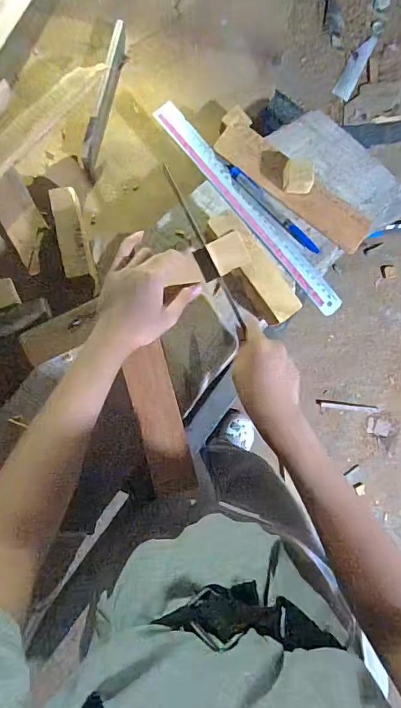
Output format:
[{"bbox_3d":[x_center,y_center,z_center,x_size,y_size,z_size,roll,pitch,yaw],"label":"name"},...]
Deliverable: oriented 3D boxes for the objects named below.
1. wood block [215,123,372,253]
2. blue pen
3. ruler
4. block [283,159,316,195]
[{"bbox_3d":[0.117,-0.207,0.512,0.213,0.015,0.048,36,86,-5],"label":"wood block"},{"bbox_3d":[0.090,-0.175,0.508,0.015,0.007,0.145,-45,94,-4],"label":"blue pen"},{"bbox_3d":[0.059,-0.177,0.512,0.034,0.009,0.320,-42,90,1],"label":"ruler"},{"bbox_3d":[0.115,-0.207,0.491,0.030,0.032,0.034,1,90,-6],"label":"block"}]

